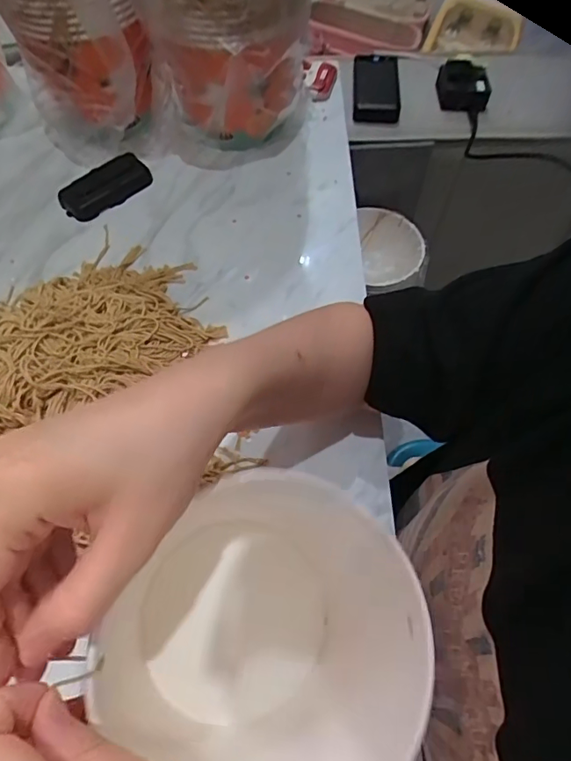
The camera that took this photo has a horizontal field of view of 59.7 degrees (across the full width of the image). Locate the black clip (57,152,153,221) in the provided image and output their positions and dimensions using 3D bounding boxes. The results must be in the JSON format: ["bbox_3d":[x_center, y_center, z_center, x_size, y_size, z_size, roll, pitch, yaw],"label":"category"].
[{"bbox_3d":[-0.212,-0.230,0.591,0.110,0.030,0.049,-32,66,-16],"label":"black clip"}]

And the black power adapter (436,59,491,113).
[{"bbox_3d":[0.278,-0.460,0.776,0.082,0.049,0.060,13,62,7],"label":"black power adapter"}]

